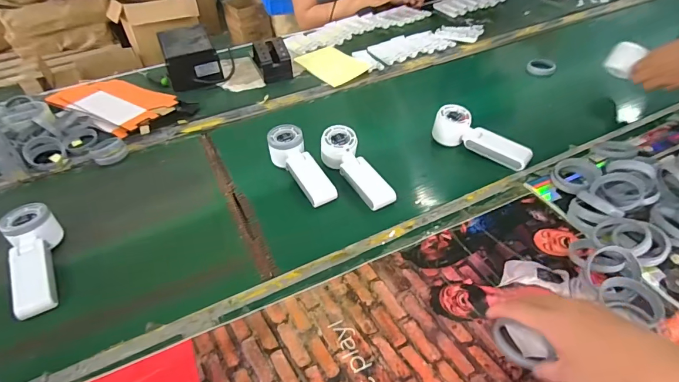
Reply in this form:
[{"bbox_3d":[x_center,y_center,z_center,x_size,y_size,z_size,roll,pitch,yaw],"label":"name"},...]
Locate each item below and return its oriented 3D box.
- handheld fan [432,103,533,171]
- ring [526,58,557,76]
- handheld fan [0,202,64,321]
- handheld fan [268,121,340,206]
[{"bbox_3d":[0.237,-0.092,0.661,0.160,0.039,0.054,32,55,31],"label":"handheld fan"},{"bbox_3d":[0.453,-0.278,0.890,0.059,0.018,0.061,18,47,22],"label":"ring"},{"bbox_3d":[-0.406,0.088,0.531,0.056,0.054,0.170,-24,46,-21],"label":"handheld fan"},{"bbox_3d":[-0.066,-0.043,0.645,0.058,0.050,0.167,-20,45,-18],"label":"handheld fan"}]

